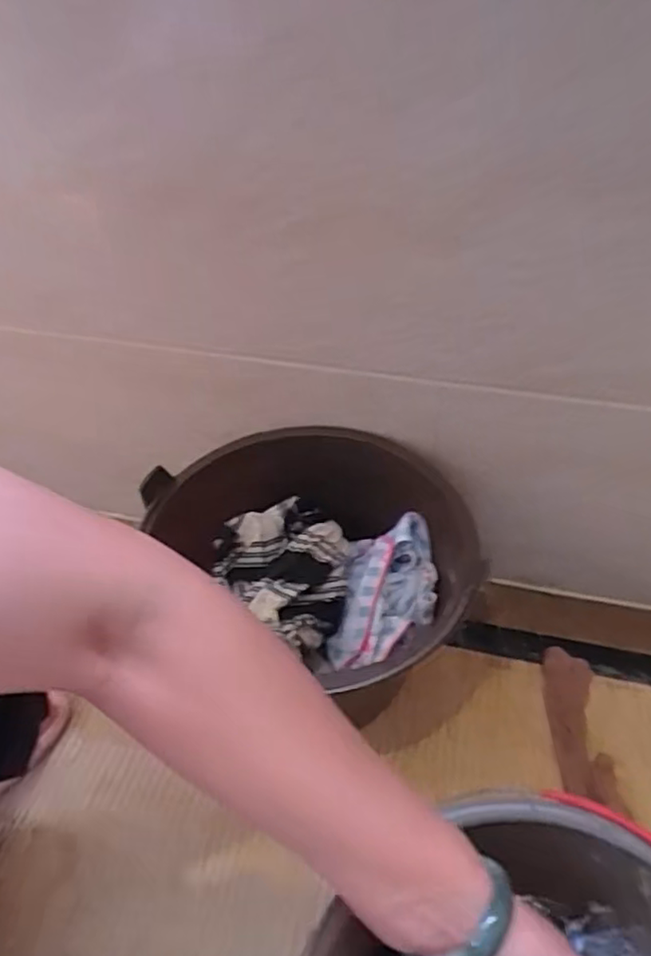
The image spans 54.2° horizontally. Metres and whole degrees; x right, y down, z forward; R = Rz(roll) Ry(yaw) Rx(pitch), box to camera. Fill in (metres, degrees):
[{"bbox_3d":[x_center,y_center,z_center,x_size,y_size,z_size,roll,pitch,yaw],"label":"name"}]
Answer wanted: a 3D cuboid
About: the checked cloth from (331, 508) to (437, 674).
[{"bbox_3d":[0.051,0.096,0.539,0.081,0.057,0.148,7,47,8],"label":"checked cloth"}]

